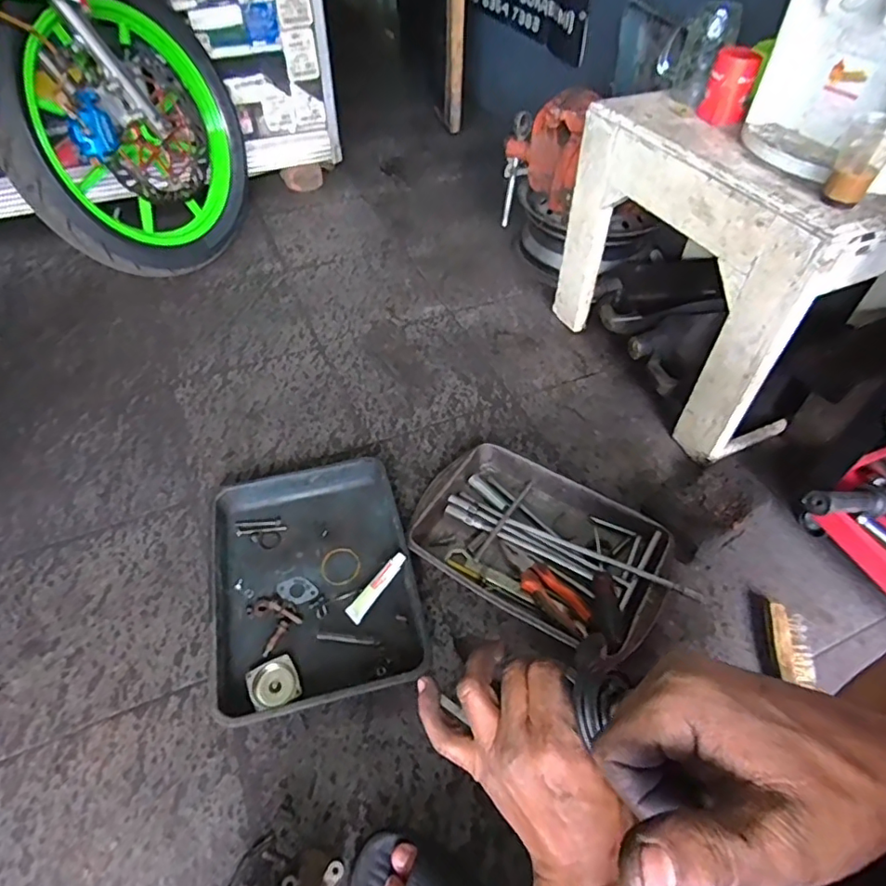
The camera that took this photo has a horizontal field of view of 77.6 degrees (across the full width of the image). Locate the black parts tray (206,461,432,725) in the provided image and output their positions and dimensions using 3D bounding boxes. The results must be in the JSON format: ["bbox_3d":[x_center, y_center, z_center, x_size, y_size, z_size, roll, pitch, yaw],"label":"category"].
[{"bbox_3d":[-0.181,0.187,0.779,0.271,0.048,0.353,-12,50,-11],"label":"black parts tray"}]

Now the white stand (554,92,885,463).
[{"bbox_3d":[0.486,-0.319,0.955,0.340,0.405,0.496,-20,52,-17],"label":"white stand"}]

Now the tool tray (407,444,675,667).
[{"bbox_3d":[0.140,0.148,0.820,0.367,0.063,0.245,28,54,21],"label":"tool tray"}]

